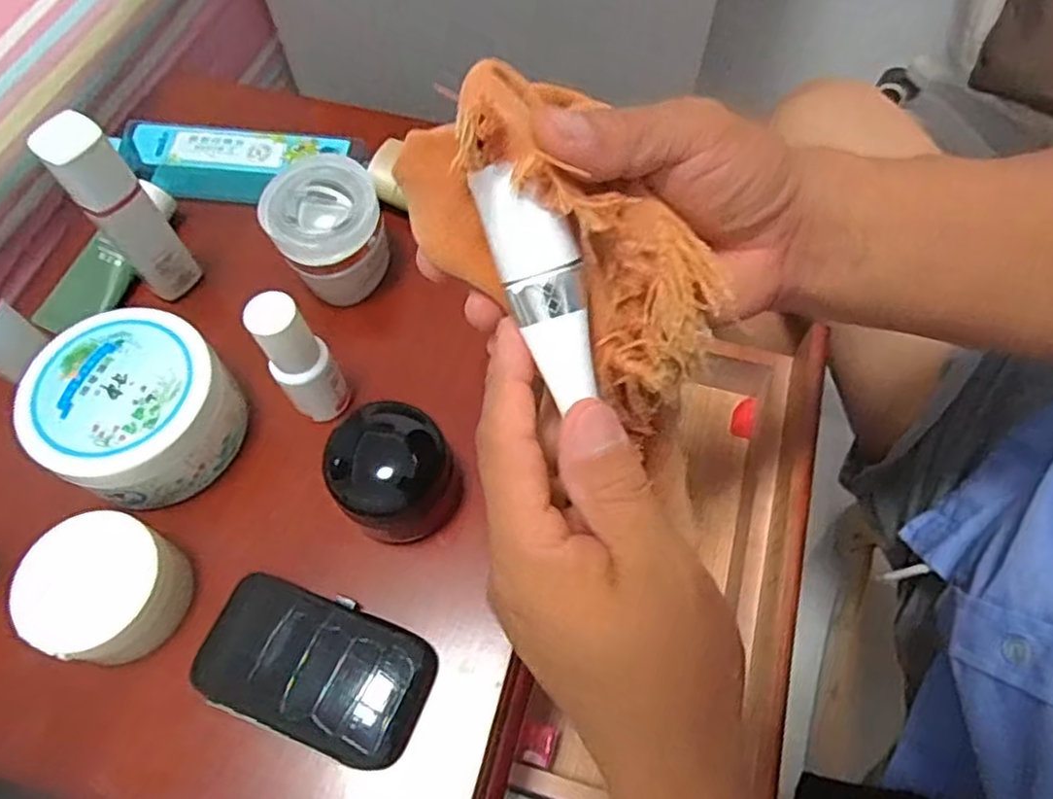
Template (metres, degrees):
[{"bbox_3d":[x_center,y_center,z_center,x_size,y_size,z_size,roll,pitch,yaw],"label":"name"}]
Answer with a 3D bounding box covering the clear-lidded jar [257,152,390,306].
[{"bbox_3d":[-0.116,-0.098,0.424,0.065,0.062,0.062,-30,66,-12],"label":"clear-lidded jar"}]

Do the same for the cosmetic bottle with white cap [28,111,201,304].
[{"bbox_3d":[-0.222,-0.102,0.395,0.032,0.122,0.024,-39,69,-16],"label":"cosmetic bottle with white cap"}]

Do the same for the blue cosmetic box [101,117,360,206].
[{"bbox_3d":[-0.191,-0.156,0.469,0.154,0.032,0.040,3,64,3],"label":"blue cosmetic box"}]

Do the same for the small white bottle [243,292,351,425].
[{"bbox_3d":[-0.119,-0.020,0.374,0.029,0.090,0.025,-34,67,-14],"label":"small white bottle"}]

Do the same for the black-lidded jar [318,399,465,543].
[{"bbox_3d":[-0.070,0.039,0.369,0.058,0.045,0.069,-39,69,-16],"label":"black-lidded jar"}]

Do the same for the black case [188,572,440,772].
[{"bbox_3d":[-0.101,0.127,0.337,0.108,0.018,0.062,18,65,10],"label":"black case"}]

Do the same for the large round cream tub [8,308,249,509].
[{"bbox_3d":[-0.205,0.005,0.375,0.088,0.051,0.092,-1,64,1],"label":"large round cream tub"}]

